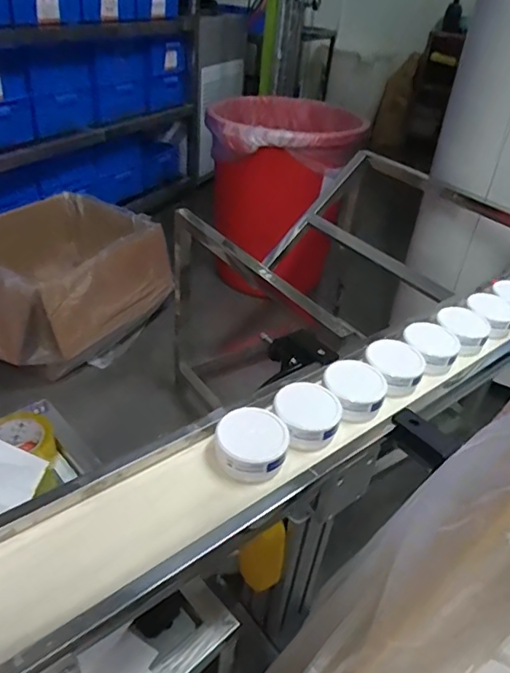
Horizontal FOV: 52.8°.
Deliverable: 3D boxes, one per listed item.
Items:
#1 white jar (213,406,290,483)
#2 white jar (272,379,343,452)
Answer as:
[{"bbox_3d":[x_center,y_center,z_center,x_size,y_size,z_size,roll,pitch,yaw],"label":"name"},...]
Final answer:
[{"bbox_3d":[-0.004,0.111,0.538,0.074,0.031,0.073,3,36,-2],"label":"white jar"},{"bbox_3d":[0.059,0.088,0.583,0.069,0.030,0.077,0,36,-7],"label":"white jar"}]

